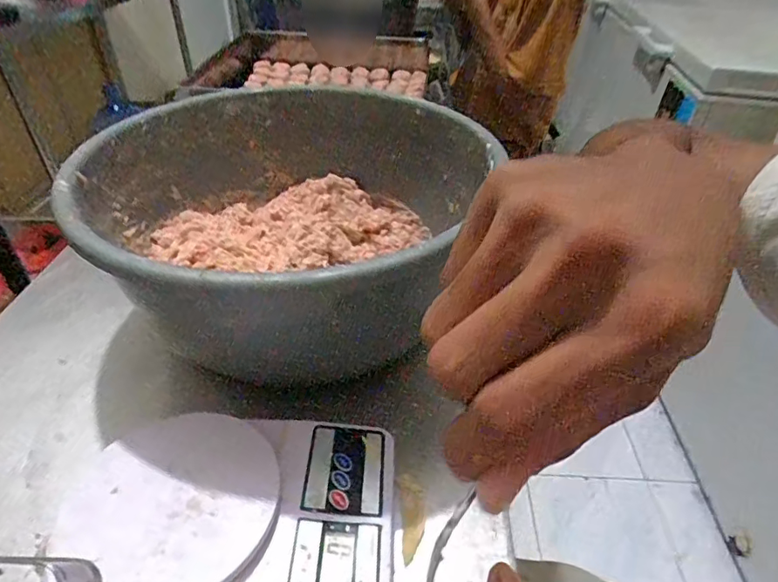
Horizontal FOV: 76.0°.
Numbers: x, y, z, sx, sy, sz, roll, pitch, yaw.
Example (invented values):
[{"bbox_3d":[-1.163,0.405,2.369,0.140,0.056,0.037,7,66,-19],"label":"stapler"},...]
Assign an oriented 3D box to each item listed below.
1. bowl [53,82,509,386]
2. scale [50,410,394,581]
[{"bbox_3d":[-0.098,-0.066,0.473,0.337,0.148,0.331,1,39,-1],"label":"bowl"},{"bbox_3d":[-0.102,0.148,0.334,0.211,0.036,0.145,2,39,0],"label":"scale"}]

